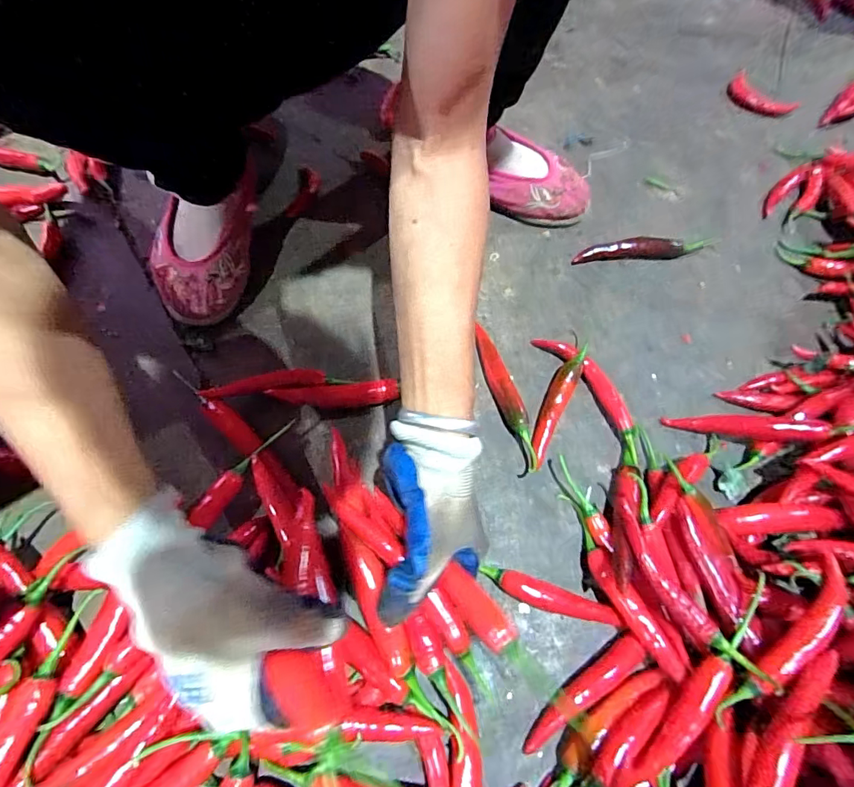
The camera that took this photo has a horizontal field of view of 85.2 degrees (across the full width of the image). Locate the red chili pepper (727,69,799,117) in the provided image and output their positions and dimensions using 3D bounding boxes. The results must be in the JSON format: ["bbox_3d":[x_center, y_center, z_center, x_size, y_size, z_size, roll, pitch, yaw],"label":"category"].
[{"bbox_3d":[0.448,-0.401,0.633,0.052,0.017,0.092,-36,71,-17],"label":"red chili pepper"}]

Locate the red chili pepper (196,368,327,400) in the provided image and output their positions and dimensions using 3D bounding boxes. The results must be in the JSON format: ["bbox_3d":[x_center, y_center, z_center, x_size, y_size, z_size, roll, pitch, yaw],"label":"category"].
[{"bbox_3d":[-0.151,-0.009,0.433,0.112,0.019,0.021,-8,66,-5],"label":"red chili pepper"}]

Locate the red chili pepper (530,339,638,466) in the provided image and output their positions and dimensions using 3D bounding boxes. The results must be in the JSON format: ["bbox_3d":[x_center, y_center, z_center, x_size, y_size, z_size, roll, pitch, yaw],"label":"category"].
[{"bbox_3d":[0.156,-0.001,0.438,0.034,0.017,0.144,-26,69,-13],"label":"red chili pepper"}]

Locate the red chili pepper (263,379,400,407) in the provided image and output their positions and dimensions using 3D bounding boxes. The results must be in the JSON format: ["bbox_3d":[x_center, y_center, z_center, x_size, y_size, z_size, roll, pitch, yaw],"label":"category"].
[{"bbox_3d":[-0.087,0.000,0.427,0.116,0.023,0.015,-3,65,-3],"label":"red chili pepper"}]

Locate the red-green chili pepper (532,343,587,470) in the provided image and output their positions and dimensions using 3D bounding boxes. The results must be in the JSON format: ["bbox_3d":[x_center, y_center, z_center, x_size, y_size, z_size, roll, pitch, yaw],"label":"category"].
[{"bbox_3d":[0.120,0.010,0.430,0.019,0.019,0.124,26,67,10],"label":"red-green chili pepper"}]

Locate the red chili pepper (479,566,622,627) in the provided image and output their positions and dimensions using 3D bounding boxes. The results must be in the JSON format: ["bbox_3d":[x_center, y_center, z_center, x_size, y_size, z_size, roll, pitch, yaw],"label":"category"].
[{"bbox_3d":[0.095,0.159,0.363,0.106,0.017,0.019,16,66,5],"label":"red chili pepper"}]

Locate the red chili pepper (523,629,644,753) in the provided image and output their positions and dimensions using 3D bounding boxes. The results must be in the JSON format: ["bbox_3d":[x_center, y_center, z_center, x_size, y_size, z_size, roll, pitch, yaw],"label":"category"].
[{"bbox_3d":[0.115,0.220,0.336,0.109,0.019,0.022,-36,71,-16],"label":"red chili pepper"}]

